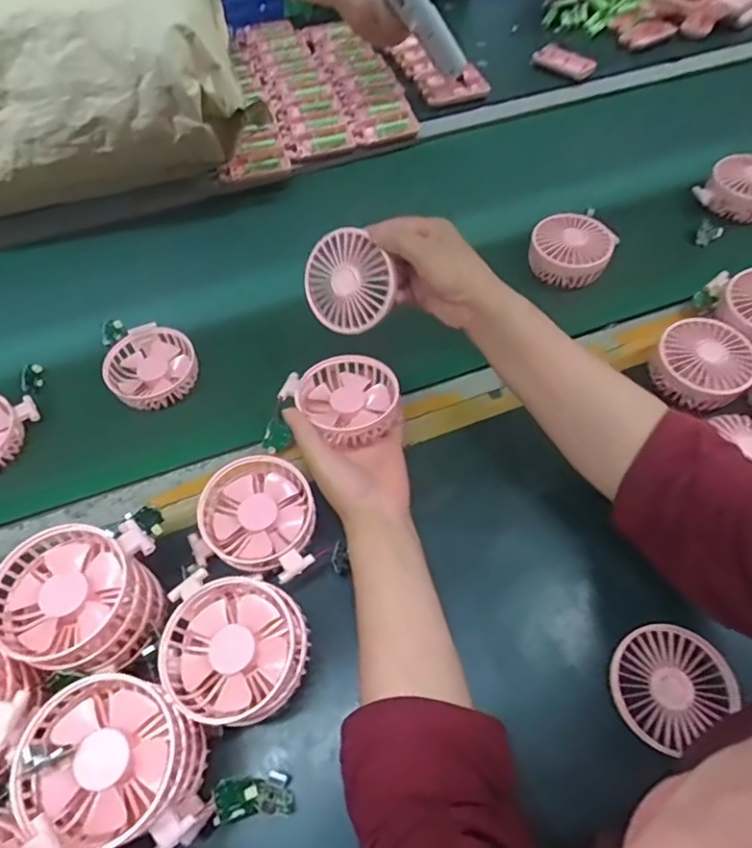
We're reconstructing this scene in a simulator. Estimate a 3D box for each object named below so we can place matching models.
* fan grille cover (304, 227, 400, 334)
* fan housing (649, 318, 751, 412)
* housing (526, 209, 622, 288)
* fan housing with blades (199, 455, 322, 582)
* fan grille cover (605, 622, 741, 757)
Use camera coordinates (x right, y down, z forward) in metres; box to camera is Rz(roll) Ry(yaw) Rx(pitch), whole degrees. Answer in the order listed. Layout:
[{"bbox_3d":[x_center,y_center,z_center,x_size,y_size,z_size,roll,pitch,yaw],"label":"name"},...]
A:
[{"bbox_3d":[-0.027,-0.124,0.497,0.087,0.082,0.009,51,30,7],"label":"fan grille cover"},{"bbox_3d":[0.322,-0.062,0.549,0.093,0.047,0.085,-1,57,1],"label":"fan housing"},{"bbox_3d":[0.224,-0.202,0.644,0.086,0.049,0.091,-1,57,1],"label":"housing"},{"bbox_3d":[-0.094,0.074,0.466,0.100,0.031,0.088,14,59,11],"label":"fan housing with blades"},{"bbox_3d":[0.220,0.194,0.425,0.086,0.014,0.077,-26,60,-14],"label":"fan grille cover"}]

